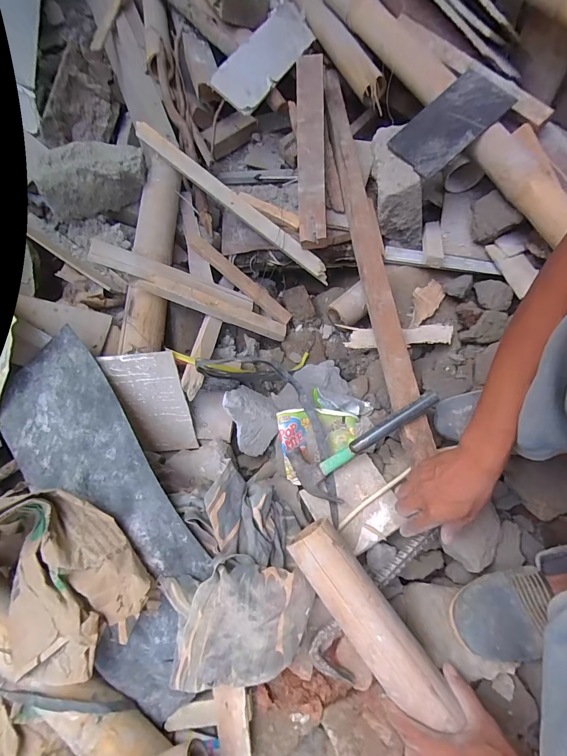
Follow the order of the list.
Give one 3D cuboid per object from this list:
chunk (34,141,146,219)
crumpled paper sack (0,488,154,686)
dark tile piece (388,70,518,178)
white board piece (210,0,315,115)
[{"bbox_3d":[-0.370,-0.397,0.701,0.207,0.107,0.091,-15,75,-3],"label":"chunk"},{"bbox_3d":[-0.308,0.253,0.427,0.217,0.088,0.243,-41,78,-9],"label":"crumpled paper sack"},{"bbox_3d":[0.293,-0.447,0.617,0.192,0.012,0.106,-42,76,0],"label":"dark tile piece"},{"bbox_3d":[-0.028,-0.712,0.770,0.106,0.017,0.351,31,68,-12],"label":"white board piece"}]

